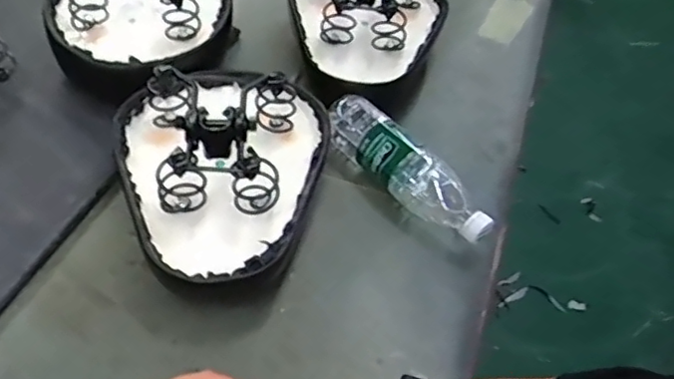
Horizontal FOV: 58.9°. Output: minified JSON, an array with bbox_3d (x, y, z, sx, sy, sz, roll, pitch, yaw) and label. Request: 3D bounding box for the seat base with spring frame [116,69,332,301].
[{"bbox_3d":[-0.105,-0.041,0.603,0.217,0.109,0.260,-15,52,-18],"label":"seat base with spring frame"}]

